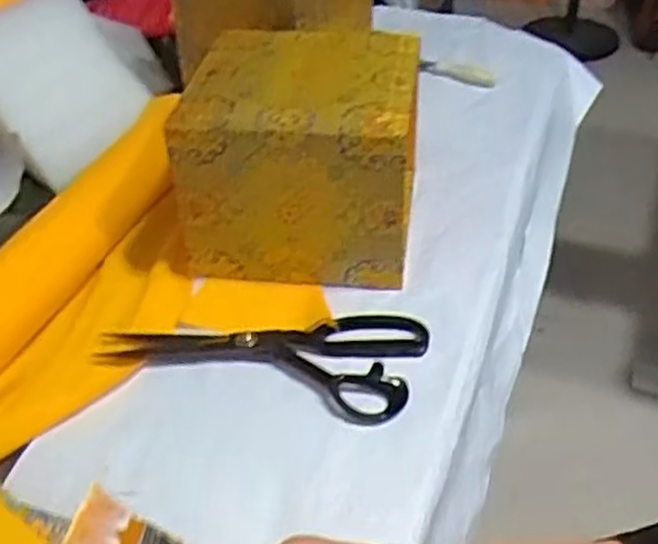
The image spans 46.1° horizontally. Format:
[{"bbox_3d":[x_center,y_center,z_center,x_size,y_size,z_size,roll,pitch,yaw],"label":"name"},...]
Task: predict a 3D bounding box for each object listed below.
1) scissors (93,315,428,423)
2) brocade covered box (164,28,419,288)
[{"bbox_3d":[-0.053,0.058,0.578,0.241,0.012,0.097,5,39,9],"label":"scissors"},{"bbox_3d":[-0.017,-0.102,0.663,0.179,0.149,0.174,5,39,9],"label":"brocade covered box"}]

